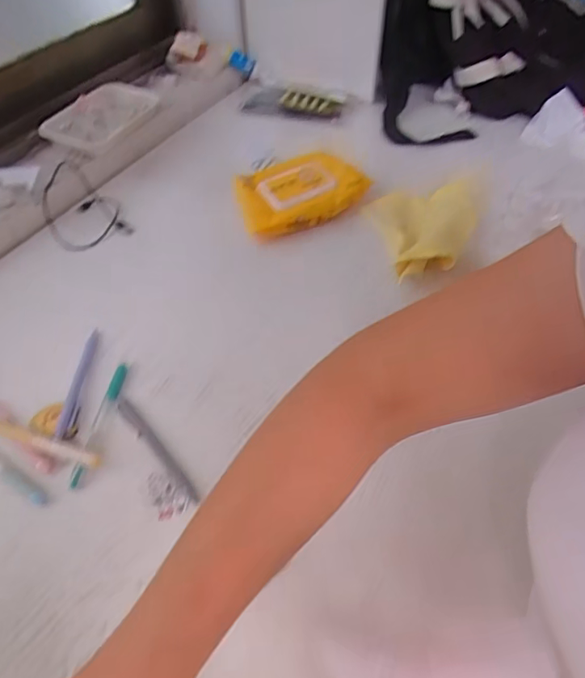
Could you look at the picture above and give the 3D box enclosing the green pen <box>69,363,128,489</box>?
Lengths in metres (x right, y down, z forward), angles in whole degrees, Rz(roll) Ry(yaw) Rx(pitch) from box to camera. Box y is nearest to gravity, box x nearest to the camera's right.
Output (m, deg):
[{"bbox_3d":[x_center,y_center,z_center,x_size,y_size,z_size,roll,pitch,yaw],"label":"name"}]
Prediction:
[{"bbox_3d":[-0.183,0.075,0.464,0.018,0.011,0.129,6,51,7],"label":"green pen"}]

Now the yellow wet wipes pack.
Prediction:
[{"bbox_3d":[0.010,-0.199,0.665,0.180,0.039,0.113,-19,52,-13],"label":"yellow wet wipes pack"}]

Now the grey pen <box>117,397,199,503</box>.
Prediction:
[{"bbox_3d":[-0.124,0.099,0.448,0.012,0.012,0.126,-35,57,-24],"label":"grey pen"}]

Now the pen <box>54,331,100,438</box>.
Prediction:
[{"bbox_3d":[-0.217,0.042,0.498,0.016,0.008,0.136,-3,50,0],"label":"pen"}]

